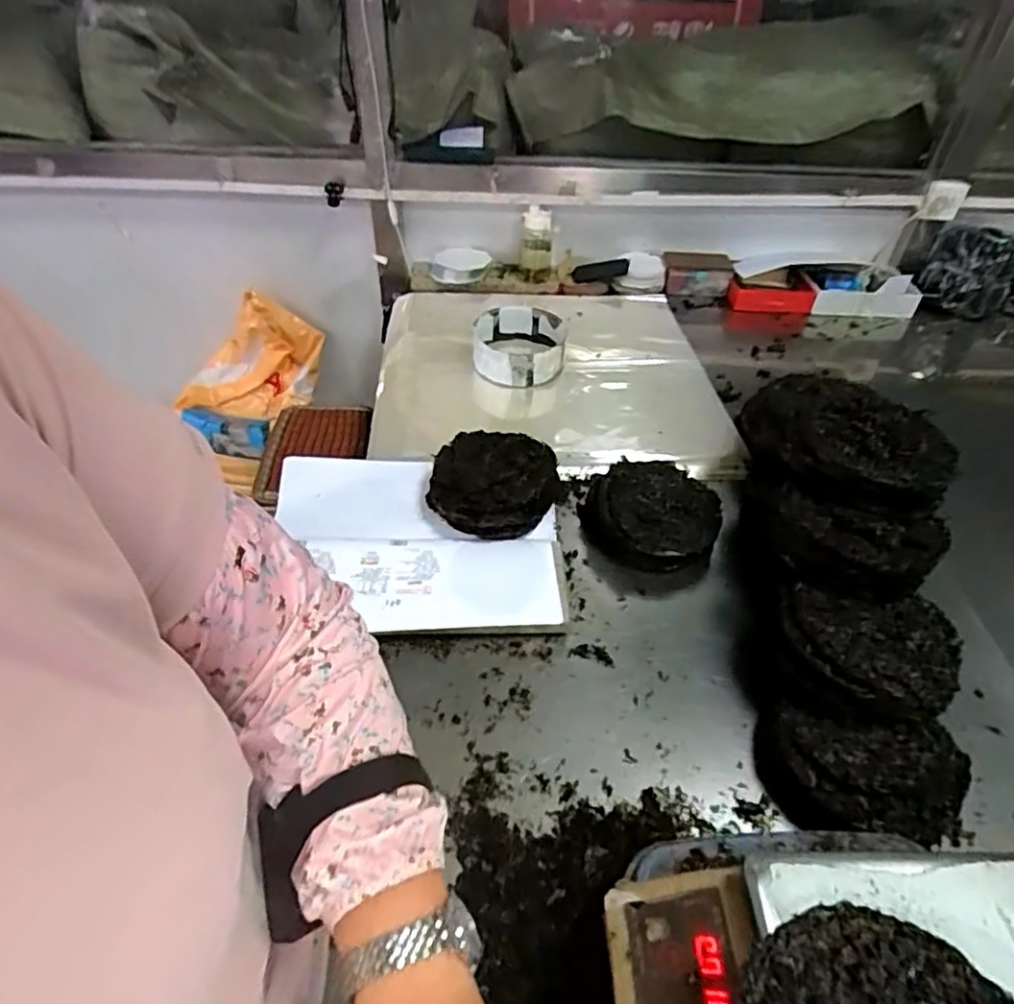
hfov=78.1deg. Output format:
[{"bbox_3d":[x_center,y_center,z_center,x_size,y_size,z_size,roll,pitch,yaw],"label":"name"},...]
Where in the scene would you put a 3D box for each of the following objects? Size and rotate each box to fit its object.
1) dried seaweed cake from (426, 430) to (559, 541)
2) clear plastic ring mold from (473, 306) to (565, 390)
[{"bbox_3d":[-0.023,-0.024,1.055,0.203,0.090,0.193,1,44,-1],"label":"dried seaweed cake"},{"bbox_3d":[0.026,-0.350,1.417,0.203,0.086,0.207,3,44,2],"label":"clear plastic ring mold"}]

